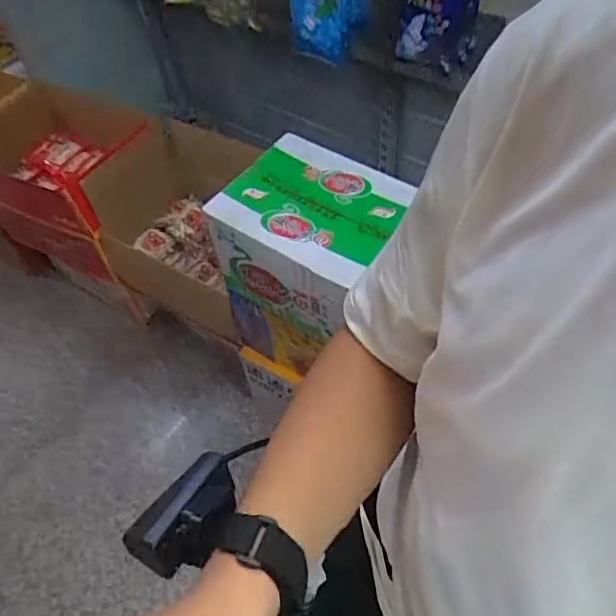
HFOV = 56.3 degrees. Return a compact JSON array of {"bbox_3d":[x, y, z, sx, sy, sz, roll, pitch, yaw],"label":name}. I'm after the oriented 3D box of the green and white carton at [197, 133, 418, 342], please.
[{"bbox_3d":[0.013,-0.151,1.190,0.317,0.214,0.306,28,60,24],"label":"green and white carton"}]

